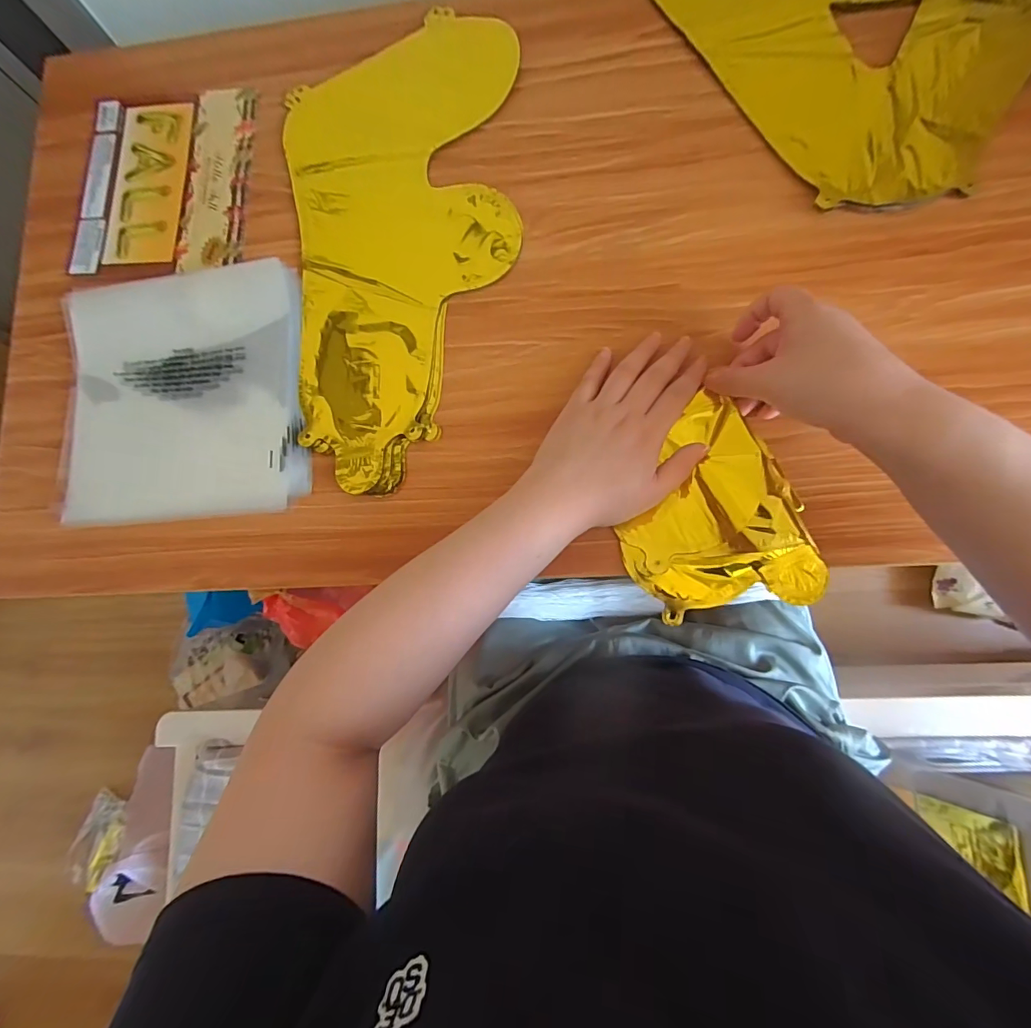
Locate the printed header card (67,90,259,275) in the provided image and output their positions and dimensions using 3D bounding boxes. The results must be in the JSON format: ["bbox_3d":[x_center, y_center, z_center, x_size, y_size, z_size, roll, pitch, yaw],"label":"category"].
[{"bbox_3d":[-0.334,-0.315,0.444,0.162,0.009,0.182,1,84,4],"label":"printed header card"}]

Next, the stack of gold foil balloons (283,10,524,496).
[{"bbox_3d":[-0.102,-0.232,0.406,0.200,0.013,0.420,-2,84,6],"label":"stack of gold foil balloons"}]

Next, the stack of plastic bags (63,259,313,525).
[{"bbox_3d":[-0.288,-0.101,0.400,0.211,0.031,0.205,-7,83,5],"label":"stack of plastic bags"}]

